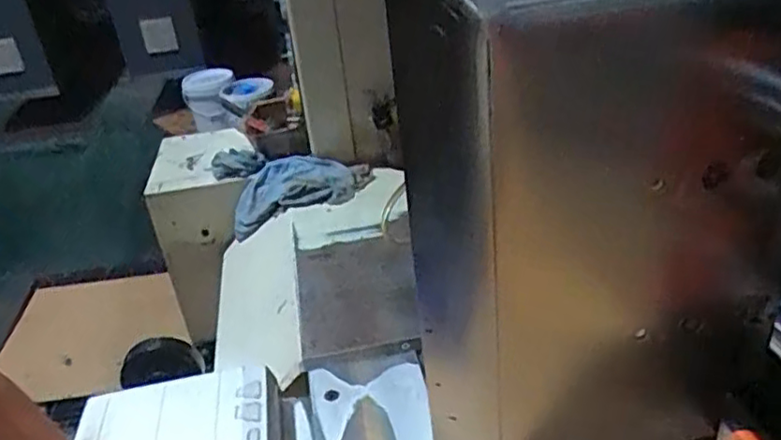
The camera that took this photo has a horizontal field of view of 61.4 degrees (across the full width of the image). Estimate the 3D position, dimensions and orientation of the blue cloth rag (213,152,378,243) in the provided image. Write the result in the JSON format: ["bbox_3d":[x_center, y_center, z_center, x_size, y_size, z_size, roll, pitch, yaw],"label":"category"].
[{"bbox_3d":[-0.236,-0.055,1.465,0.375,0.133,0.178,5,32,19],"label":"blue cloth rag"}]

